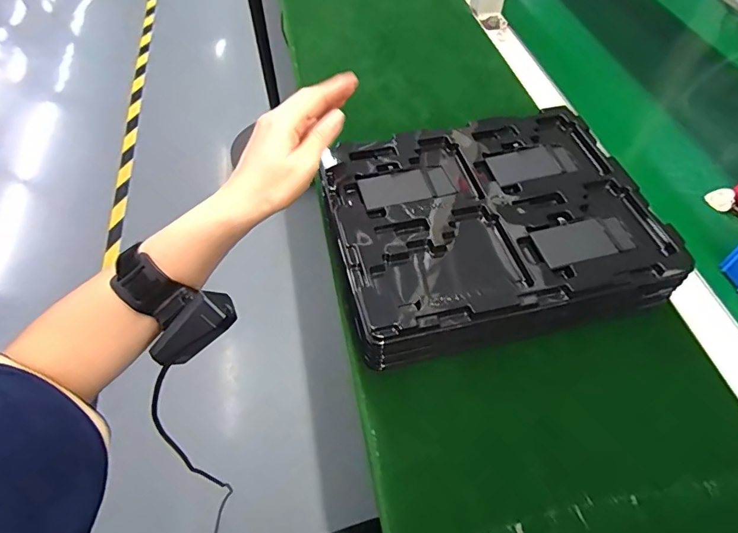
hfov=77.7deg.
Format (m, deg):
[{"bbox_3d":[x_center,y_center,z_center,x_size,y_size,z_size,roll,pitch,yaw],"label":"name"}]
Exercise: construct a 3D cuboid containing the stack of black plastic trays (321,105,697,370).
[{"bbox_3d":[0.105,-0.034,0.428,0.272,0.067,0.218,-11,55,-9],"label":"stack of black plastic trays"}]

